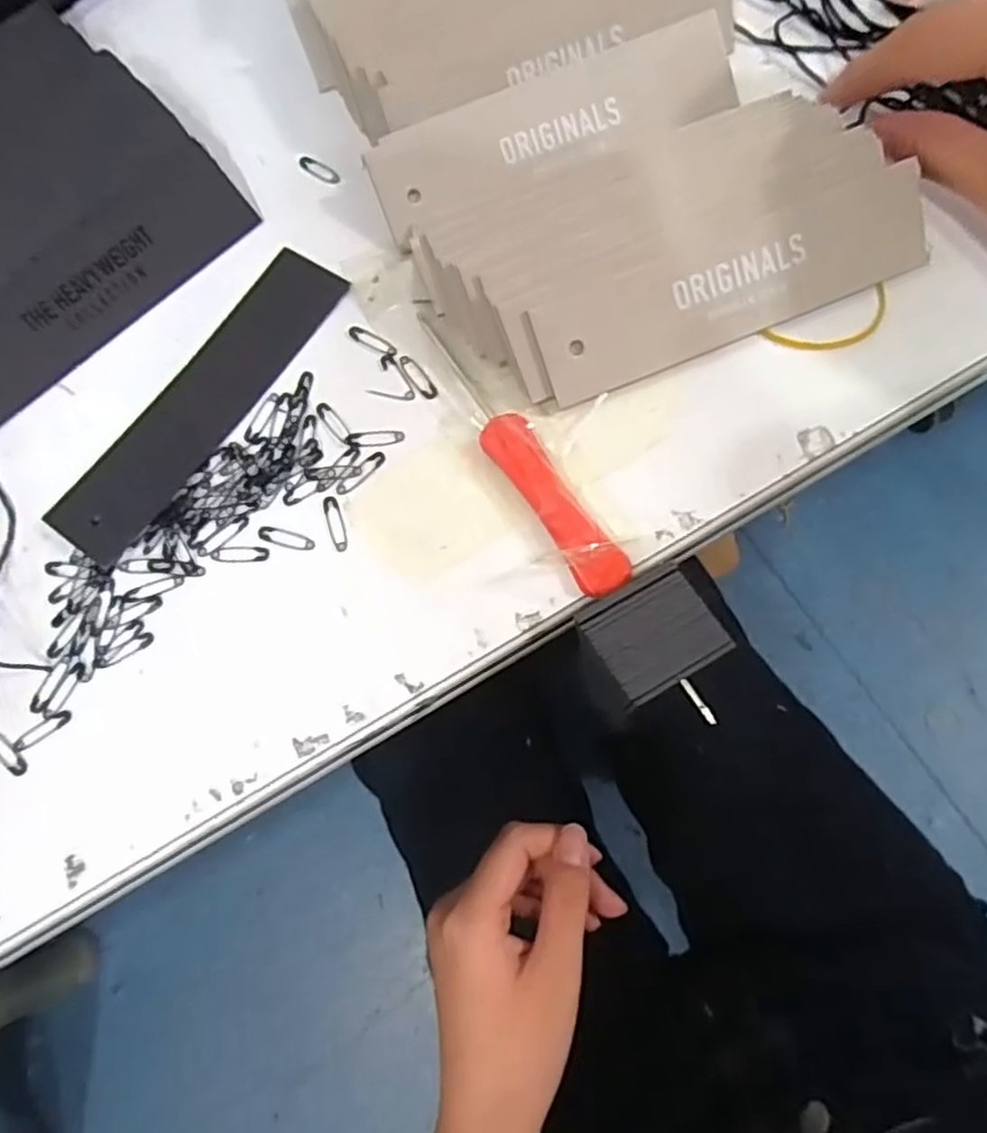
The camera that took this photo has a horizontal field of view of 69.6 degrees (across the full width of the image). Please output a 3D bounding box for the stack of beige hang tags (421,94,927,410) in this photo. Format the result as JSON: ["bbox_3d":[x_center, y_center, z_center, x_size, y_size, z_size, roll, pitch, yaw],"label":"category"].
[{"bbox_3d":[0.056,-0.100,0.223,0.150,0.022,0.067,-16,76,0],"label":"stack of beige hang tags"}]

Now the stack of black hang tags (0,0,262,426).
[{"bbox_3d":[-0.188,-0.144,0.257,0.125,0.015,0.161,-43,80,-10],"label":"stack of black hang tags"}]

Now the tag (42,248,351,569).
[{"bbox_3d":[-0.098,-0.056,0.242,0.031,0.007,0.122,32,77,18],"label":"tag"}]

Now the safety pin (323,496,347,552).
[{"bbox_3d":[-0.050,-0.014,0.222,0.005,0.004,0.019,-18,72,0],"label":"safety pin"}]

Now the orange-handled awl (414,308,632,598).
[{"bbox_3d":[0.007,-0.037,0.222,0.016,0.010,0.106,-33,72,-4],"label":"orange-handled awl"}]

